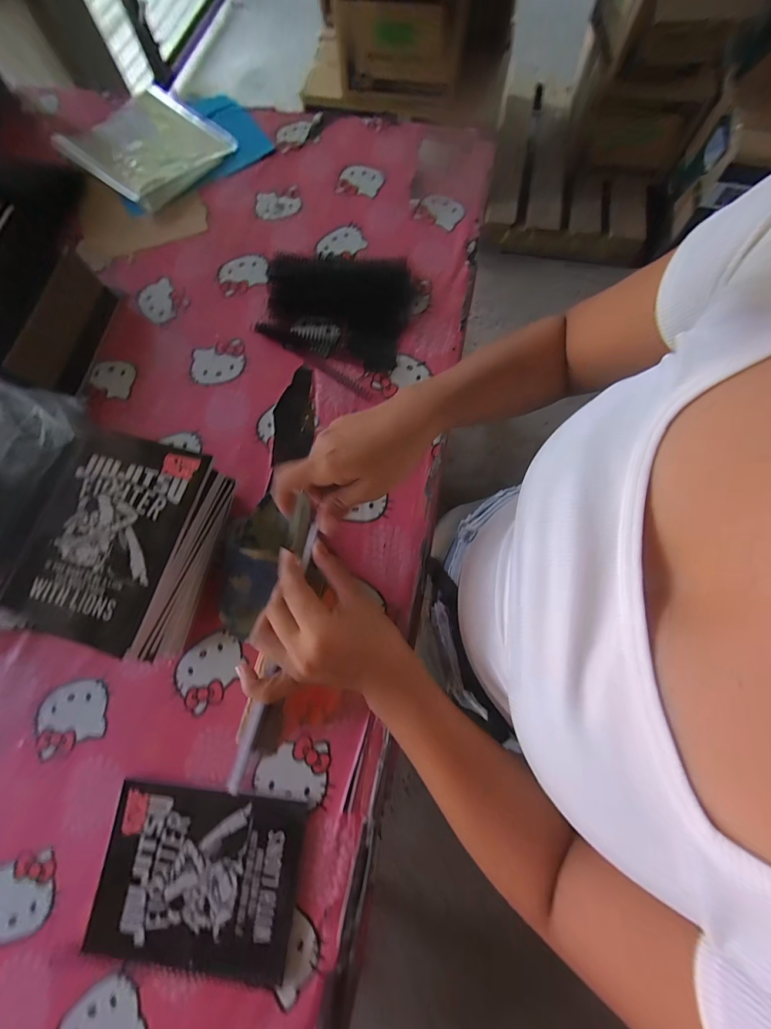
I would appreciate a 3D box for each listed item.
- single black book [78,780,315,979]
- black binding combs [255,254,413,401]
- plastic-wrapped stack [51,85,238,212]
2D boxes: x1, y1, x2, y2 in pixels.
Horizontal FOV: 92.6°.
[{"bbox_3d":[-0.185,0.357,0.366,0.194,0.010,0.140,6,75,3],"label":"single black book"},{"bbox_3d":[-0.075,-0.292,0.535,0.208,0.023,0.232,7,75,3],"label":"black binding combs"},{"bbox_3d":[-0.420,-0.651,0.641,0.248,0.022,0.209,40,79,11],"label":"plastic-wrapped stack"}]

